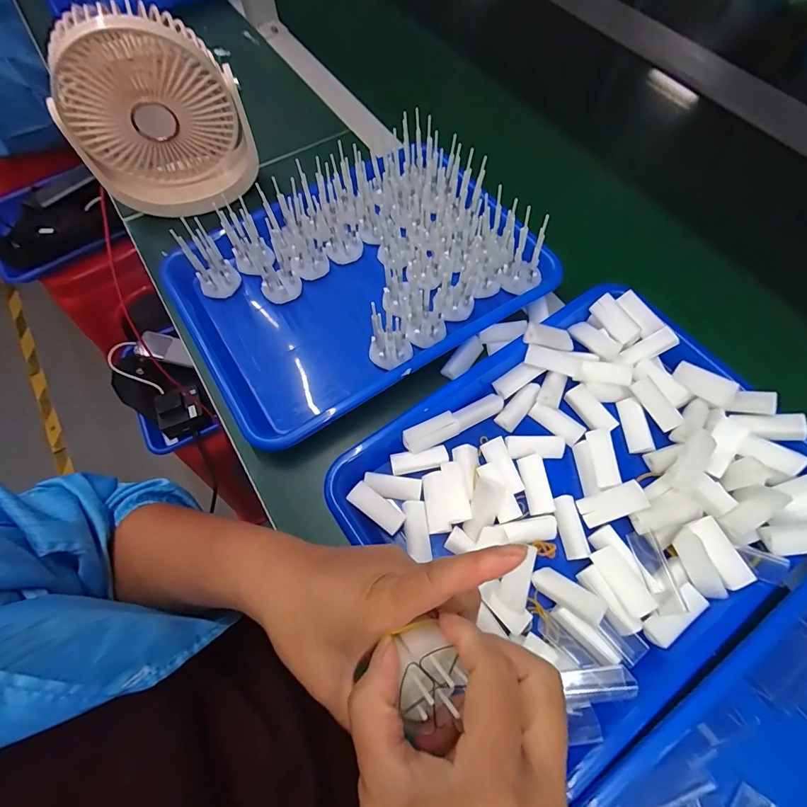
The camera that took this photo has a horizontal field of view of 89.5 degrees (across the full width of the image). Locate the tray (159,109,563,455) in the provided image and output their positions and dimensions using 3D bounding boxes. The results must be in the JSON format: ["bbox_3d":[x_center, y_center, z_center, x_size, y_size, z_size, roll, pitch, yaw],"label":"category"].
[{"bbox_3d":[-0.049,-0.129,0.390,0.319,0.081,0.242,-31,69,-12],"label":"tray"}]

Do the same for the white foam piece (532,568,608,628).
[{"bbox_3d":[0.111,0.128,0.273,0.046,0.006,0.017,22,65,39],"label":"white foam piece"}]

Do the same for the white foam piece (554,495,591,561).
[{"bbox_3d":[0.127,0.094,0.308,0.016,0.008,0.046,-10,78,-3],"label":"white foam piece"}]

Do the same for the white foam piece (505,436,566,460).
[{"bbox_3d":[0.108,0.037,0.334,0.047,0.014,0.016,0,65,1],"label":"white foam piece"}]

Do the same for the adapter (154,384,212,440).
[{"bbox_3d":[-0.380,0.012,0.697,0.075,0.034,0.081,-28,68,-11],"label":"adapter"}]

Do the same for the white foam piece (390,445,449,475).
[{"bbox_3d":[0.013,0.044,0.325,0.045,0.007,0.017,-11,66,-4],"label":"white foam piece"}]

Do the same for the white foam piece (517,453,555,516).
[{"bbox_3d":[0.105,0.064,0.321,0.018,0.011,0.045,-9,66,-3],"label":"white foam piece"}]

